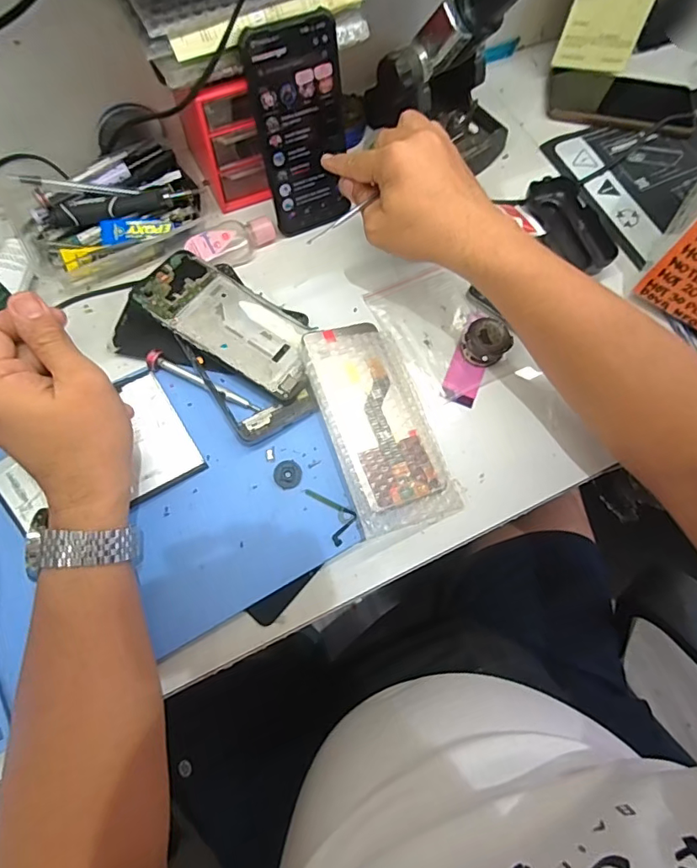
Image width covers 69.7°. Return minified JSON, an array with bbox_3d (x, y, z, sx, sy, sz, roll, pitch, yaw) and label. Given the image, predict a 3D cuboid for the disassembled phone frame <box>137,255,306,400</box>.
[{"bbox_3d":[-0.100,-0.095,0.431,0.164,0.005,0.072,35,62,5],"label":"disassembled phone frame"}]

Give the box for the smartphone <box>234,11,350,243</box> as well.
[{"bbox_3d":[-0.039,-0.257,0.433,0.074,0.159,0.006,-25,55,-11],"label":"smartphone"}]

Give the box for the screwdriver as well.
[{"bbox_3d":[-0.121,-0.044,0.417,0.101,0.011,0.015,24,71,6],"label":"screwdriver"}]

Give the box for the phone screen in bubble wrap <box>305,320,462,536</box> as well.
[{"bbox_3d":[0.025,-0.012,0.417,0.087,0.026,0.179,-17,72,-9],"label":"phone screen in bubble wrap"}]

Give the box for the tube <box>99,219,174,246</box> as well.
[{"bbox_3d":[-0.196,-0.189,0.464,0.063,0.009,0.026,-12,71,-7],"label":"tube"}]

